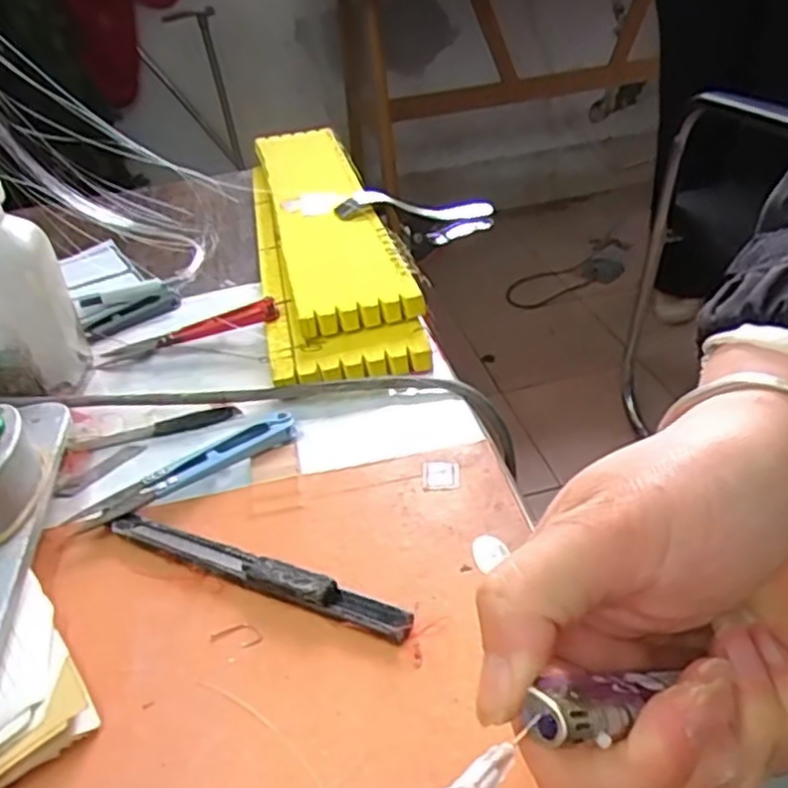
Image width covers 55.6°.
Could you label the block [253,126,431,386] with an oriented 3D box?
[{"bbox_3d":[-0.053,-0.107,0.492,0.081,0.036,0.338,-12,34,-7],"label":"block"}]

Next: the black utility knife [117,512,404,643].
[{"bbox_3d":[-0.051,0.062,0.266,0.125,0.010,0.012,13,38,24],"label":"black utility knife"}]

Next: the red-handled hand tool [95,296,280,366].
[{"bbox_3d":[-0.114,-0.032,0.410,0.103,0.011,0.014,-17,34,7],"label":"red-handled hand tool"}]

